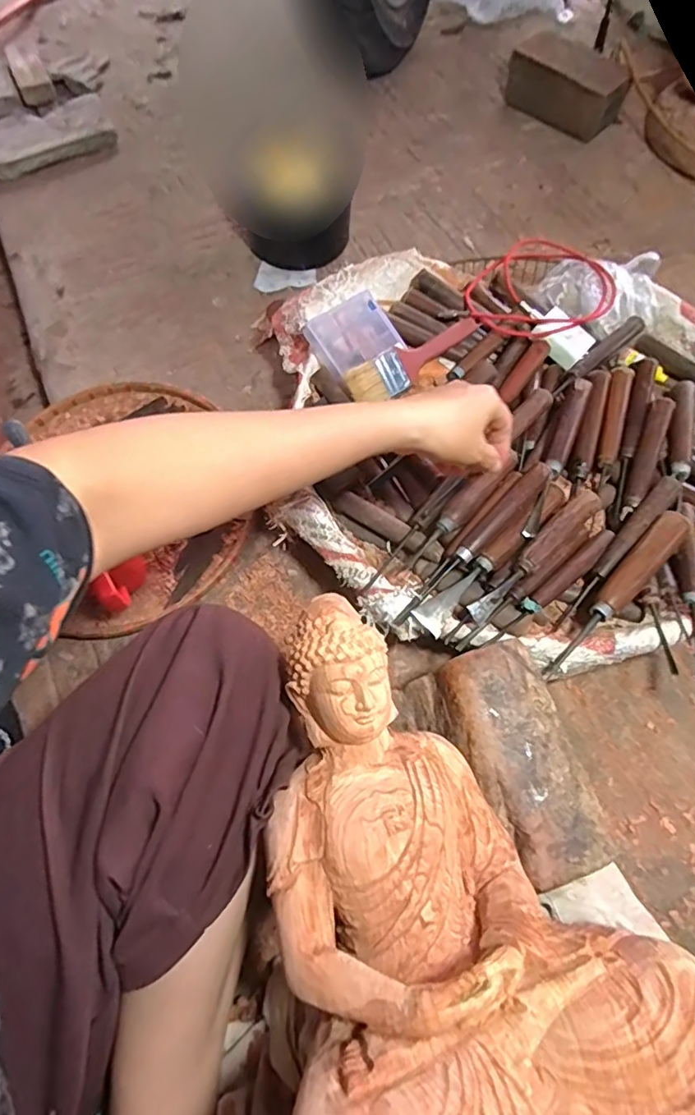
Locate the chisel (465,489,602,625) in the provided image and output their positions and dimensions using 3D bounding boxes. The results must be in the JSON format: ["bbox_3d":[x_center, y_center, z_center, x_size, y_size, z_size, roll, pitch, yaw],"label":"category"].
[{"bbox_3d":[0.165,-0.003,0.492,0.172,0.027,0.022,-40,72,-16],"label":"chisel"}]

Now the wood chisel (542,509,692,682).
[{"bbox_3d":[0.230,0.032,0.477,0.027,0.033,0.184,41,72,16],"label":"wood chisel"}]

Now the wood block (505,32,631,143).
[{"bbox_3d":[0.349,-0.756,0.897,0.181,0.082,0.079,39,71,19],"label":"wood block"}]

